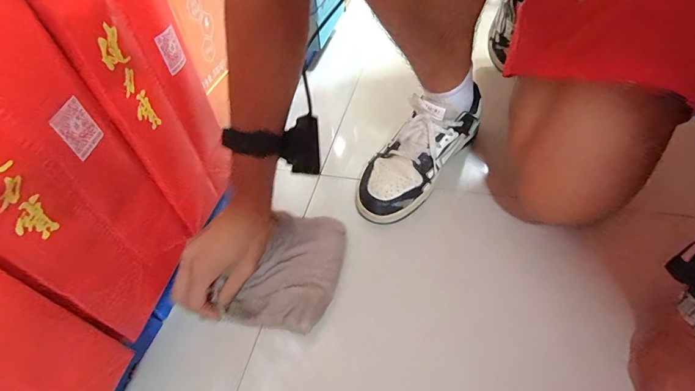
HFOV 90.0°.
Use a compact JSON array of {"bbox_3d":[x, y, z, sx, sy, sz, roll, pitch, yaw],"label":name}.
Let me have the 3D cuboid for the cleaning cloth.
[{"bbox_3d":[-0.071,0.091,0.446,0.117,0.027,0.154,10,46,11],"label":"cleaning cloth"}]

